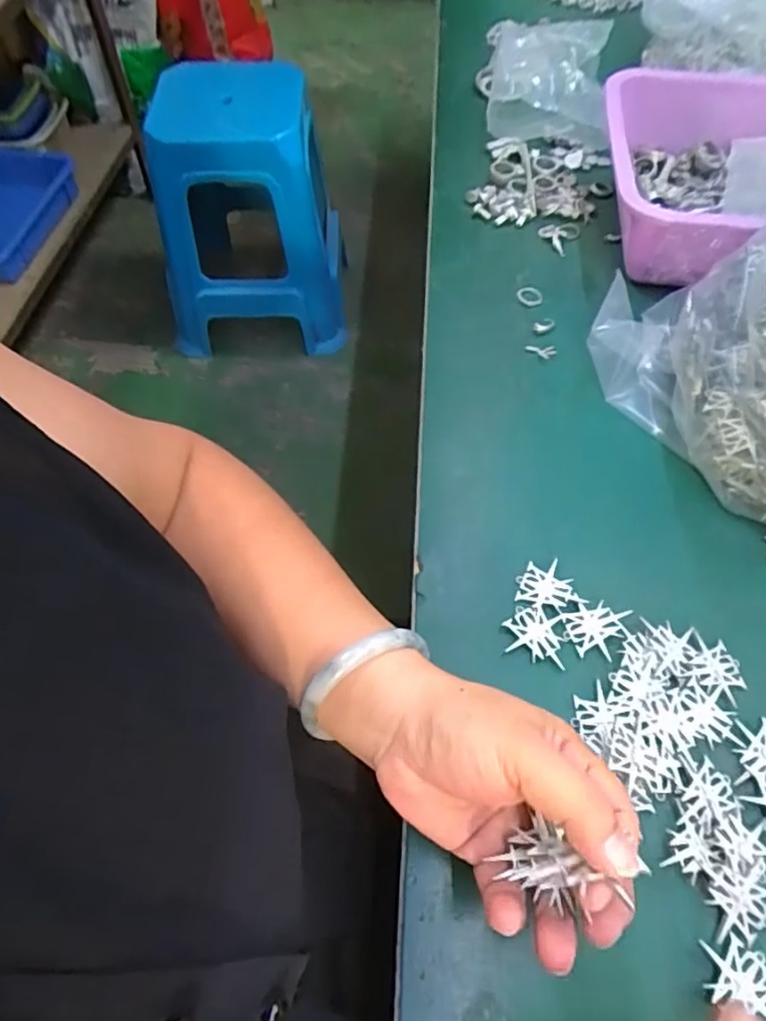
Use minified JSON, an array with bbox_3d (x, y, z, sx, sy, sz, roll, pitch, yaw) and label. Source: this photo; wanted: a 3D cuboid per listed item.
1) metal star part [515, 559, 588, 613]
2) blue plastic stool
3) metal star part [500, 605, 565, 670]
[{"bbox_3d":[0.097,0.047,0.364,0.034,0.004,0.034,-24,62,-13],"label":"metal star part"},{"bbox_3d":[-0.297,-0.623,1.328,0.389,0.513,0.277,-3,60,-2],"label":"blue plastic stool"},{"bbox_3d":[0.088,0.072,0.351,0.035,0.004,0.030,12,68,5],"label":"metal star part"}]

